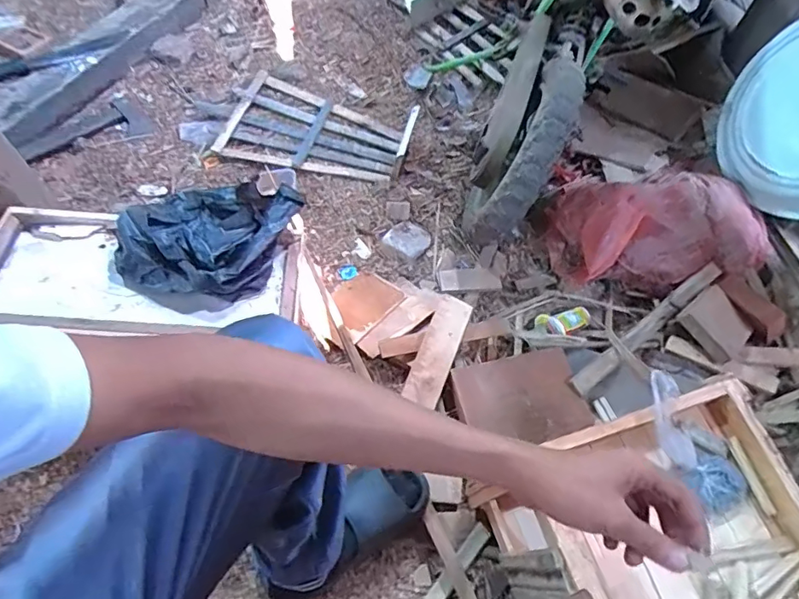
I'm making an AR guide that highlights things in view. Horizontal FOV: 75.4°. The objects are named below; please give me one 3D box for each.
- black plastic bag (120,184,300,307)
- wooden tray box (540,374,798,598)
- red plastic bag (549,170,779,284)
[{"bbox_3d":[-0.257,-0.086,0.695,0.189,0.069,0.203,21,60,10],"label":"black plastic bag"},{"bbox_3d":[0.287,0.228,0.513,0.256,0.051,0.234,-15,61,-11],"label":"wooden tray box"},{"bbox_3d":[0.517,-0.153,1.023,0.408,0.139,0.243,1,59,-2],"label":"red plastic bag"}]

